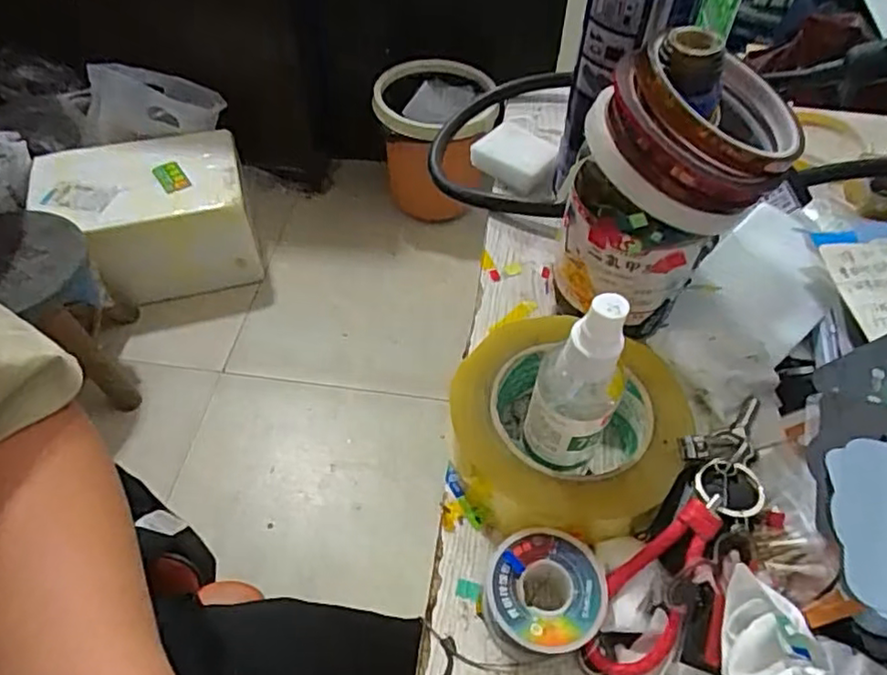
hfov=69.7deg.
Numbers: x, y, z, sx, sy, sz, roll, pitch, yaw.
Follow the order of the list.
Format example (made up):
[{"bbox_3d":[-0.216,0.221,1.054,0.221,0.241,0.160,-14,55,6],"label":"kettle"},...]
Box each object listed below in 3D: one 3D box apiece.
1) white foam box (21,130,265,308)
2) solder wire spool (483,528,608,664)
[{"bbox_3d":[-0.610,-0.239,1.359,0.390,0.253,0.248,-13,54,-10],"label":"white foam box"},{"bbox_3d":[0.047,0.122,0.301,0.053,0.031,0.052,0,53,-1],"label":"solder wire spool"}]

